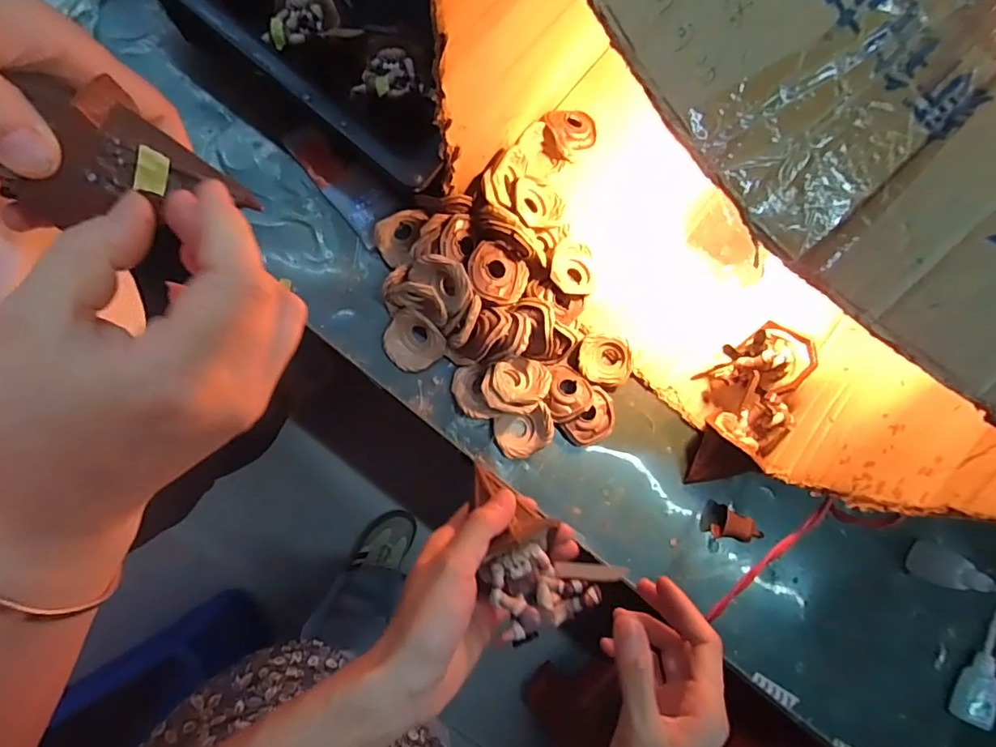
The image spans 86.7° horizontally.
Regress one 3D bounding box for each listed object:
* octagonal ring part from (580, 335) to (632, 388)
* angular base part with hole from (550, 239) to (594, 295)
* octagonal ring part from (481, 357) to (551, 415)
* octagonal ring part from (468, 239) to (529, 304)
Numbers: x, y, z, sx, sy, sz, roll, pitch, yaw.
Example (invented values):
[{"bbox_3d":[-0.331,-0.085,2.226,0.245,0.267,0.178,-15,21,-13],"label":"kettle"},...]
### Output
[{"bbox_3d":[0.097,-0.012,0.480,0.048,0.011,0.045,4,88,-9],"label":"octagonal ring part"},{"bbox_3d":[0.067,-0.093,0.468,0.046,0.007,0.048,3,84,-32],"label":"angular base part with hole"},{"bbox_3d":[0.016,0.010,0.457,0.057,0.025,0.048,8,87,-8],"label":"octagonal ring part"},{"bbox_3d":[0.001,-0.084,0.443,0.053,0.009,0.048,26,84,-7],"label":"octagonal ring part"}]

